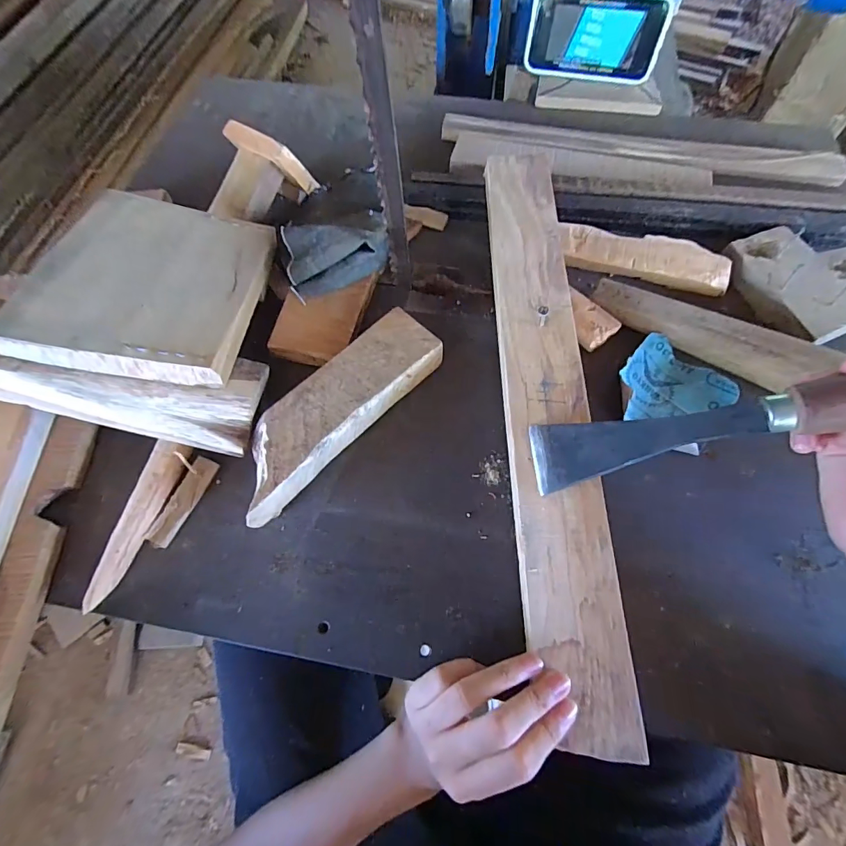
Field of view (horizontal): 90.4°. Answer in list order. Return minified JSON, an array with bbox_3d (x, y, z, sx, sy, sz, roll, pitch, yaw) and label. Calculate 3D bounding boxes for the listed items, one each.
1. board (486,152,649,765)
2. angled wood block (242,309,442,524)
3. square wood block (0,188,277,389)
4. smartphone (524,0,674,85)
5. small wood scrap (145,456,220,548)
[{"bbox_3d":[0.093,-0.033,0.322,0.062,0.007,0.467,-1,69,1],"label":"board"},{"bbox_3d":[-0.068,-0.012,0.332,0.056,0.035,0.191,40,72,18],"label":"angled wood block"},{"bbox_3d":[-0.206,-0.111,0.327,0.144,0.023,0.169,9,56,-12],"label":"square wood block"},{"bbox_3d":[0.206,-0.464,0.504,0.156,0.079,0.011,12,47,7],"label":"smartphone"},{"bbox_3d":[-0.181,0.059,0.316,0.018,0.011,0.069,21,67,11],"label":"small wood scrap"}]

